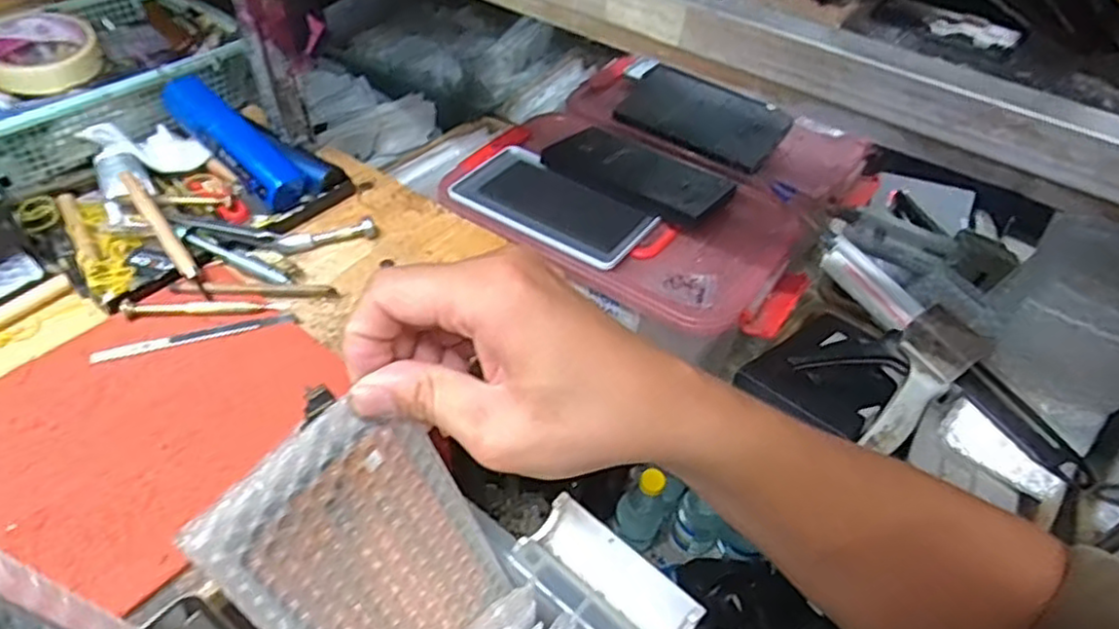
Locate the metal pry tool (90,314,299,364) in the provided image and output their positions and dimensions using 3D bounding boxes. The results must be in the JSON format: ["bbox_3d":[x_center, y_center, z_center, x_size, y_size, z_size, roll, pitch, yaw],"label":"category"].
[{"bbox_3d":[-0.250,0.014,0.478,0.129,0.005,0.011,-13,49,-16],"label":"metal pry tool"}]

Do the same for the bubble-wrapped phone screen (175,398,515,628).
[{"bbox_3d":[-0.074,0.102,0.286,0.007,0.139,0.088,13,46,41],"label":"bubble-wrapped phone screen"}]

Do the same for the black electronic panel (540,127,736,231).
[{"bbox_3d":[0.072,-0.139,0.677,0.178,0.021,0.096,28,47,23],"label":"black electronic panel"}]

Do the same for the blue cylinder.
[{"bbox_3d":[-0.266,-0.141,0.568,0.124,0.030,0.040,45,51,-9],"label":"blue cylinder"}]

